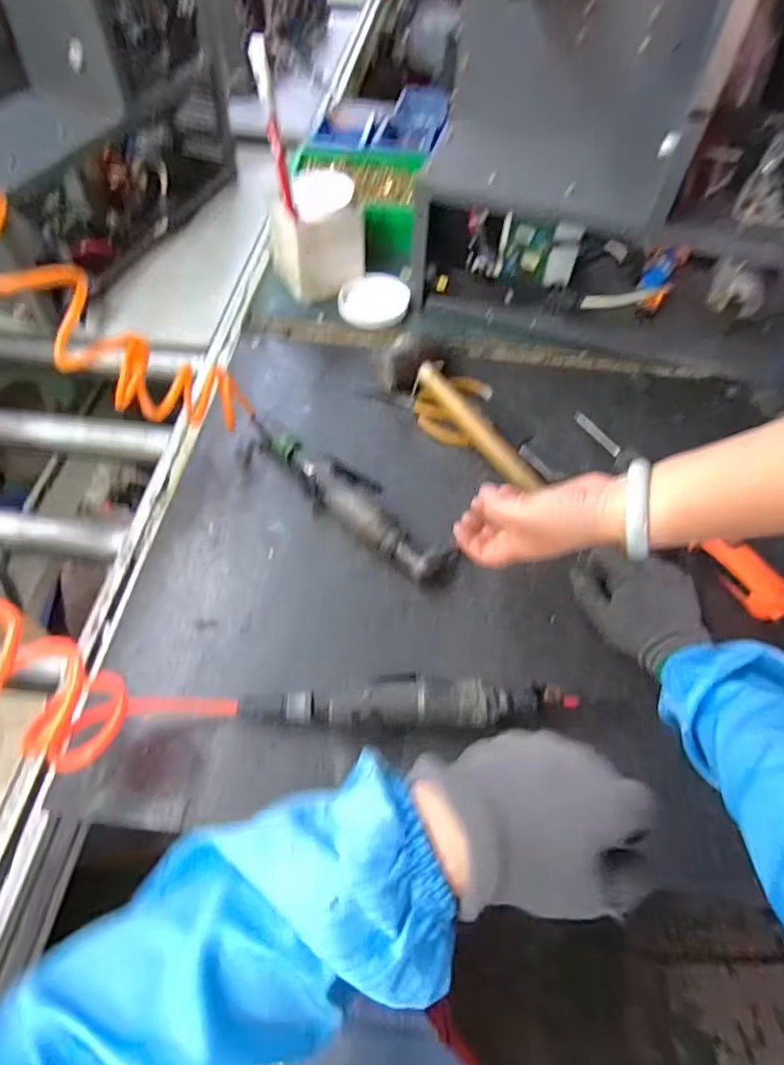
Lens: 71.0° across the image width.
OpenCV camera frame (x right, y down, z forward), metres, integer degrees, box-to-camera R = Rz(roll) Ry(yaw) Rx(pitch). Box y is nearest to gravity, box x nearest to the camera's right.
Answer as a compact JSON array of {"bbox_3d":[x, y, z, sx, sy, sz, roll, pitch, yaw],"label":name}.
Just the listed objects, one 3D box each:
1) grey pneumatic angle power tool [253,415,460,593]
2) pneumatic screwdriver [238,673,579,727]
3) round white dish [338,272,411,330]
[{"bbox_3d":[-0.046,-0.049,0.614,0.292,0.037,0.085,36,64,19],"label":"grey pneumatic angle power tool"},{"bbox_3d":[0.016,0.148,0.488,0.290,0.043,0.047,2,58,-1],"label":"pneumatic screwdriver"},{"bbox_3d":[-0.025,-0.333,0.788,0.098,0.020,0.100,1,58,-1],"label":"round white dish"}]

